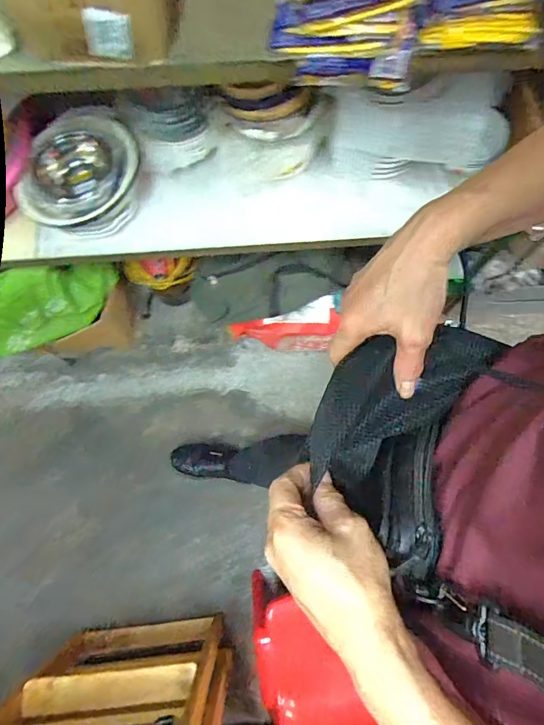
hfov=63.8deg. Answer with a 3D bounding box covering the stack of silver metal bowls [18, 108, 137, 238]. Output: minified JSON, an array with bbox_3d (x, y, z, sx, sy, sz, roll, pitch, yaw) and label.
[{"bbox_3d":[-0.364,-0.354,0.839,0.195,0.097,0.222,10,73,1],"label":"stack of silver metal bowls"}]

